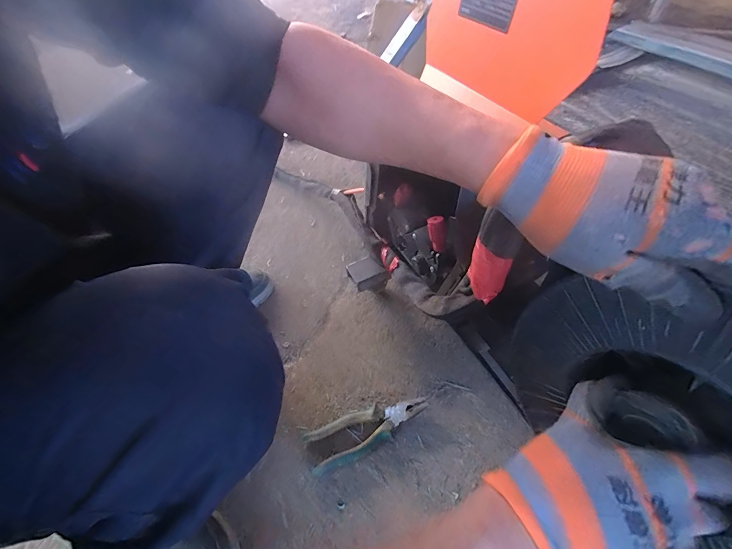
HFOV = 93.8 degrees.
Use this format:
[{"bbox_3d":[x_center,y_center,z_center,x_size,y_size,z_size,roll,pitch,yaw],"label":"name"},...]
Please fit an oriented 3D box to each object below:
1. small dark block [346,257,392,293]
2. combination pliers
[{"bbox_3d":[0.002,-0.001,0.642,0.061,0.021,0.063,-28,54,-17],"label":"small dark block"},{"bbox_3d":[0.004,0.239,0.532,0.195,0.029,0.059,-20,52,-11],"label":"combination pliers"}]

